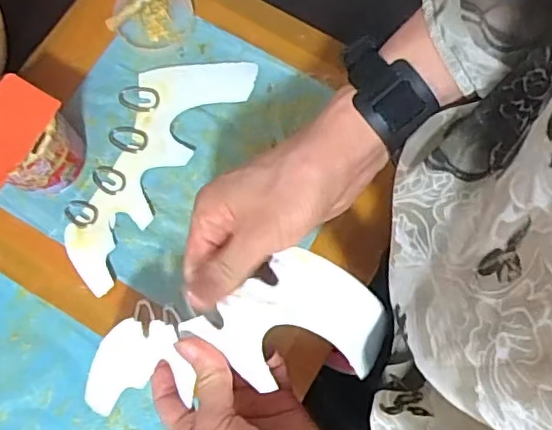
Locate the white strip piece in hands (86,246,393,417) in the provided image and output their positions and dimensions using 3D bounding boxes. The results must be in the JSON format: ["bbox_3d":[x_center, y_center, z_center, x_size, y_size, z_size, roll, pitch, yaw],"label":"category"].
[{"bbox_3d":[-0.034,0.073,0.350,0.183,0.045,0.066,-18,75,20],"label":"white strip piece in hands"}]

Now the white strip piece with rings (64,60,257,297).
[{"bbox_3d":[-0.106,-0.048,0.473,0.079,0.007,0.212,30,78,8],"label":"white strip piece with rings"}]

